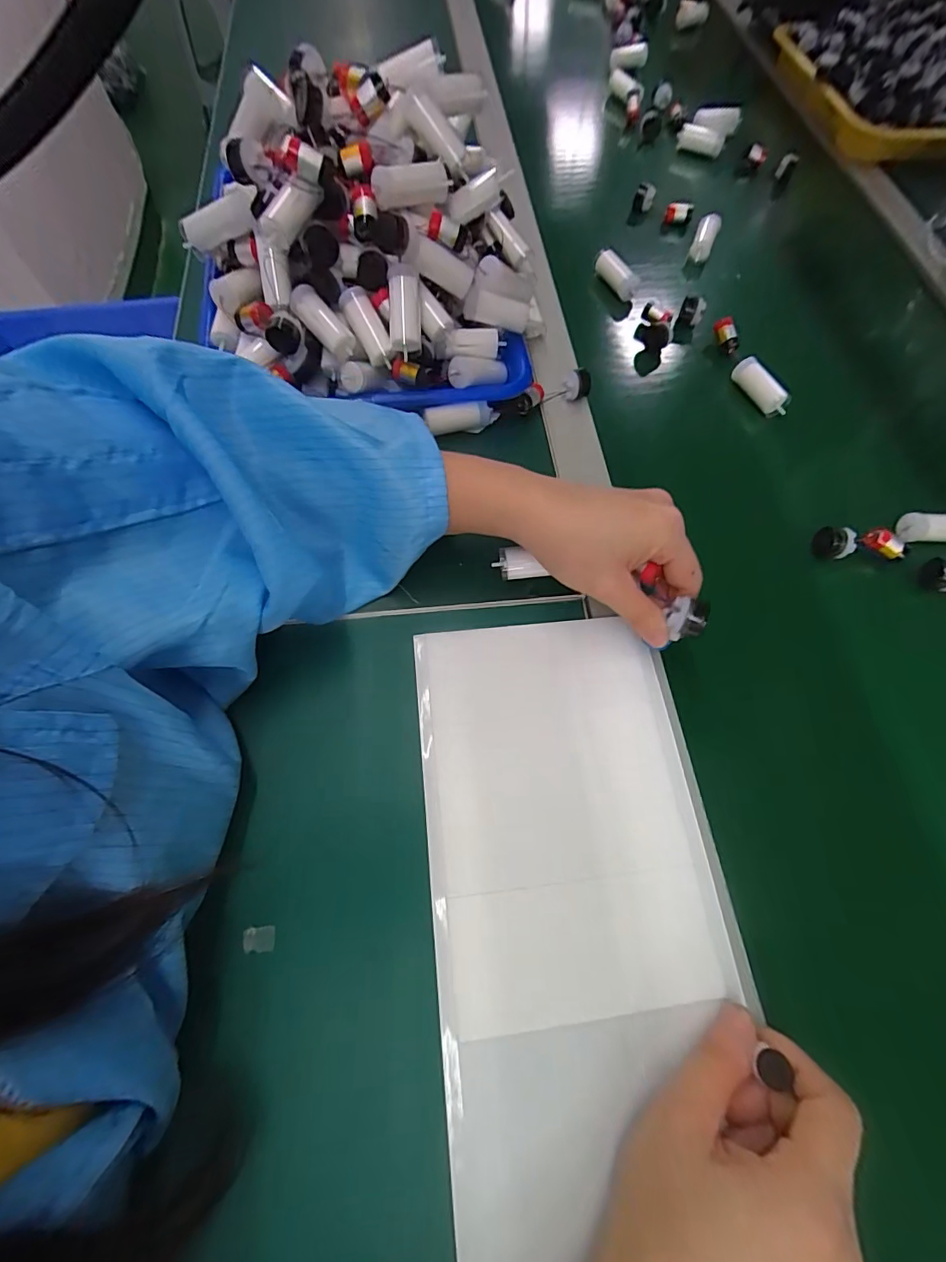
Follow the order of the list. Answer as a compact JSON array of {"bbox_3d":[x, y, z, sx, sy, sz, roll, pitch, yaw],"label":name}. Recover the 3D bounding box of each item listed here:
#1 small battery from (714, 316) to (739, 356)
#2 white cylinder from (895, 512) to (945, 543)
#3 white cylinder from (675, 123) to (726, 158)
[{"bbox_3d":[0.232,-0.268,0.438,0.031,0.014,0.012,46,67,-29],"label":"small battery"},{"bbox_3d":[0.351,-0.078,0.362,0.057,0.016,0.019,5,70,-7],"label":"white cylinder"},{"bbox_3d":[0.282,-0.606,0.594,0.054,0.022,0.018,23,69,1],"label":"white cylinder"}]

